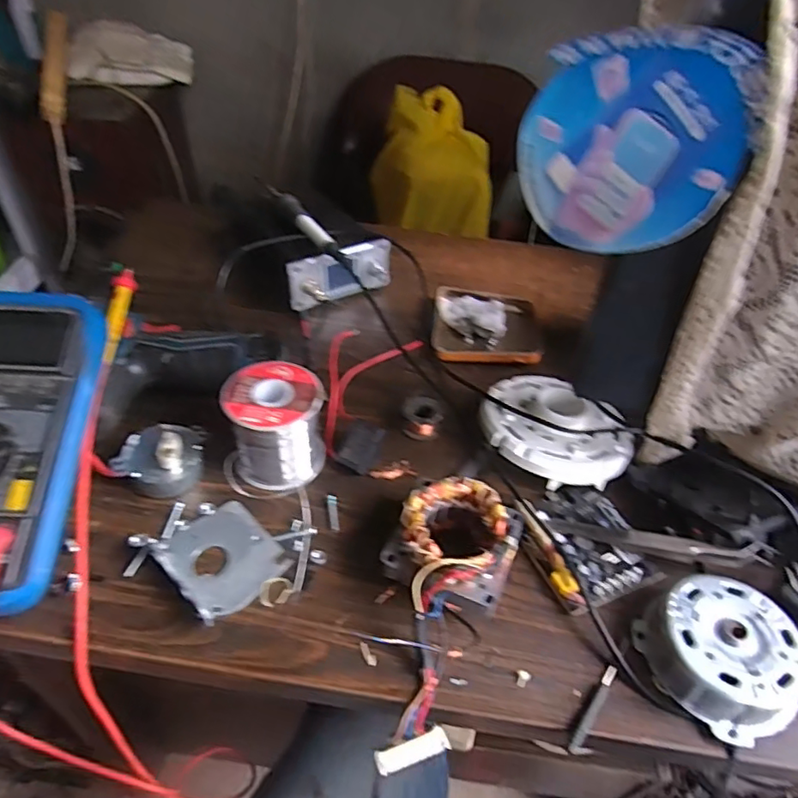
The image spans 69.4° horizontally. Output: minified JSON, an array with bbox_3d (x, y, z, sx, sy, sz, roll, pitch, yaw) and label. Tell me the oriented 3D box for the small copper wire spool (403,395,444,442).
[{"bbox_3d":[0.019,0.014,0.460,0.030,0.028,0.029,8,44,3],"label":"small copper wire spool"}]

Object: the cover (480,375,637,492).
[{"bbox_3d":[0.120,0.022,0.447,0.113,0.034,0.094,27,48,21],"label":"cover"}]

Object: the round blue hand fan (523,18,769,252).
[{"bbox_3d":[0.107,-0.117,0.266,0.102,0.089,0.025,4,29,25],"label":"round blue hand fan"}]

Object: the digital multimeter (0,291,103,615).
[{"bbox_3d":[-0.243,0.025,0.348,0.093,0.047,0.197,2,68,-4],"label":"digital multimeter"}]

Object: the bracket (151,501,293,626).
[{"bbox_3d":[-0.112,0.101,0.367,0.062,0.006,0.070,-32,55,-32],"label":"bracket"}]

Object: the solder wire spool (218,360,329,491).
[{"bbox_3d":[-0.086,0.021,0.410,0.064,0.073,0.059,3,44,-3],"label":"solder wire spool"}]

